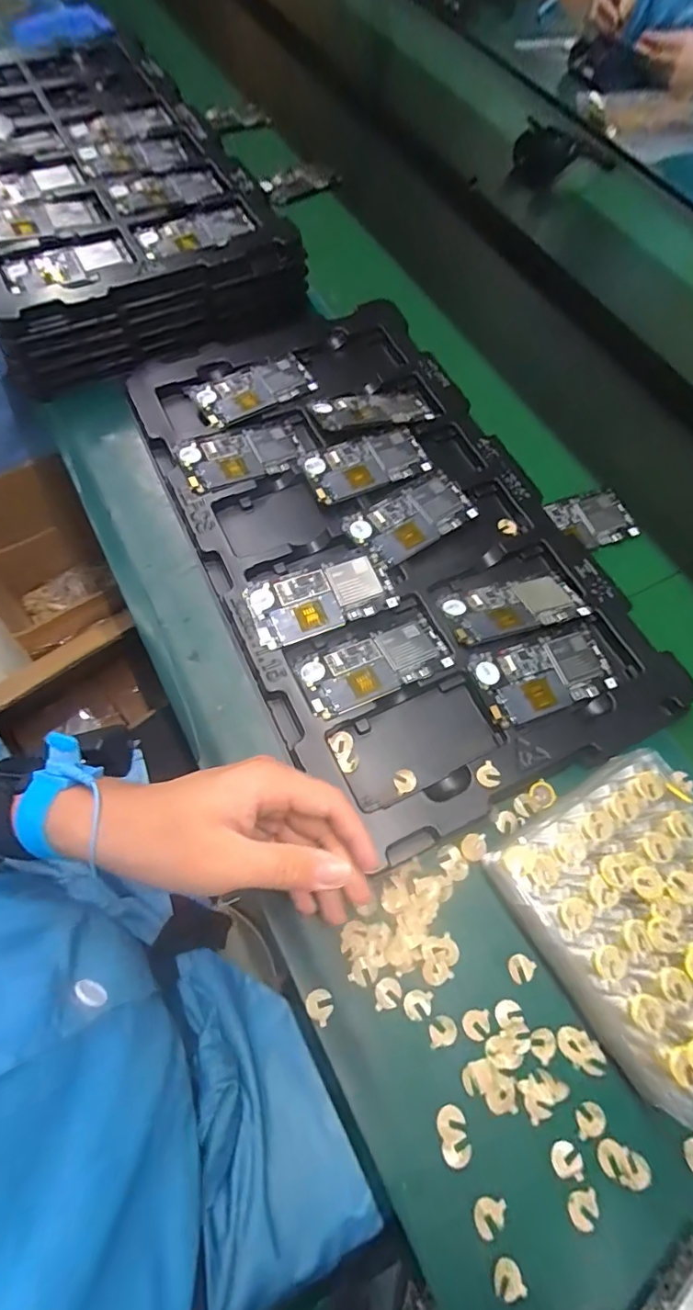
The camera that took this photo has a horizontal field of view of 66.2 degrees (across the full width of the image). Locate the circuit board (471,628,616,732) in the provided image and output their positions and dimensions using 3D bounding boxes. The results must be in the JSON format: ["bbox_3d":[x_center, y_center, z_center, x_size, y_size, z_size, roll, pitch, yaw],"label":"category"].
[{"bbox_3d":[0.169,0.017,0.449,0.119,0.011,0.062,-17,68,-9],"label":"circuit board"}]

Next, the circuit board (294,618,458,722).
[{"bbox_3d":[0.023,0.008,0.448,0.124,0.012,0.058,-22,69,-11],"label":"circuit board"}]

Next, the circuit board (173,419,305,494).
[{"bbox_3d":[-0.104,-0.202,0.532,0.120,0.009,0.060,-24,69,-11],"label":"circuit board"}]

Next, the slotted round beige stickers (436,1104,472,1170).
[{"bbox_3d":[0.067,0.301,0.332,0.018,0.004,0.030,-12,67,-7],"label":"slotted round beige stickers"}]

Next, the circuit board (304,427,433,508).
[{"bbox_3d":[0.021,-0.193,0.534,0.122,0.006,0.061,-22,69,-11],"label":"circuit board"}]

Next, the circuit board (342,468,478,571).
[{"bbox_3d":[0.063,-0.132,0.508,0.122,0.007,0.065,-32,71,-14],"label":"circuit board"}]

